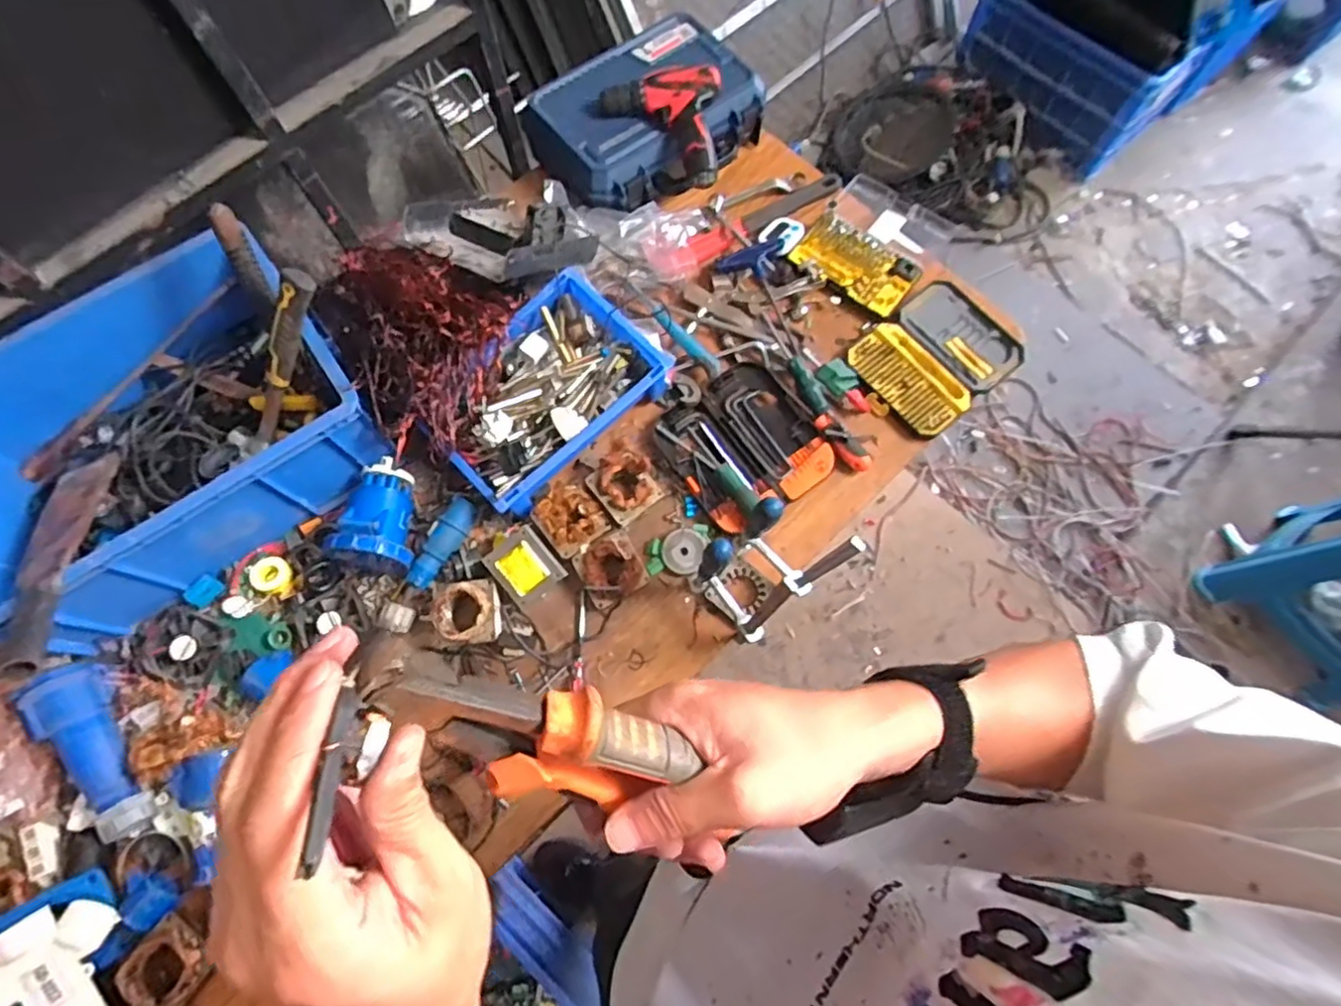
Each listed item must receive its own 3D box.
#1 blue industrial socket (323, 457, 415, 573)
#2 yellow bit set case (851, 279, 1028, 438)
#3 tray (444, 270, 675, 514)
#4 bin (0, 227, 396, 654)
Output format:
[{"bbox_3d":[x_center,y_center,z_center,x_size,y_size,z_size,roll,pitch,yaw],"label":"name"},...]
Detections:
[{"bbox_3d":[-0.385,0.014,0.868,0.093,0.114,0.141,1,70,1],"label":"blue industrial socket"},{"bbox_3d":[0.406,-0.225,0.992,0.244,0.034,0.182,-38,74,-12],"label":"yellow bit set case"},{"bbox_3d":[-0.178,-0.156,0.916,0.323,0.077,0.208,-43,75,-14],"label":"tray"},{"bbox_3d":[-0.674,-0.109,0.855,0.477,0.194,0.397,-33,73,-11],"label":"bin"}]

